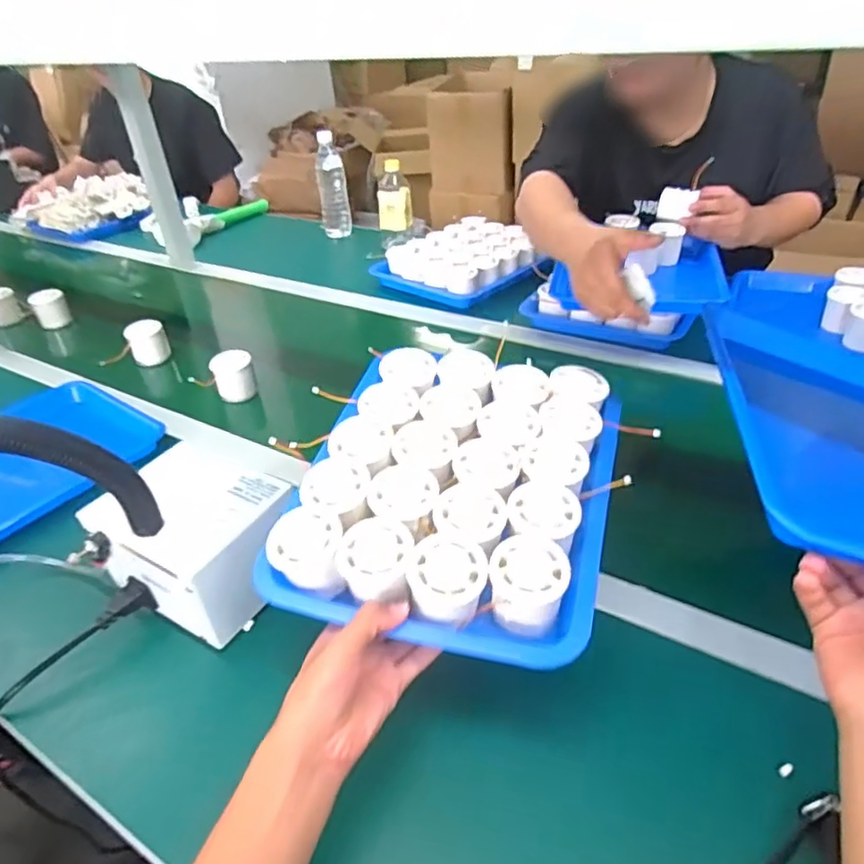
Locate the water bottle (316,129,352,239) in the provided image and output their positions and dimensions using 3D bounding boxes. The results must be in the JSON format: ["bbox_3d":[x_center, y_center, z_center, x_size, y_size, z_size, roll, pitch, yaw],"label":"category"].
[{"bbox_3d":[-0.228,-0.564,1.457,0.062,0.219,0.058,-11,36,-7],"label":"water bottle"}]

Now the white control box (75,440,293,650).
[{"bbox_3d":[-0.228,0.104,0.624,0.161,0.101,0.128,16,41,28],"label":"white control box"}]

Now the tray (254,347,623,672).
[{"bbox_3d":[0.029,0.041,0.564,0.243,0.084,0.286,7,37,17],"label":"tray"}]

